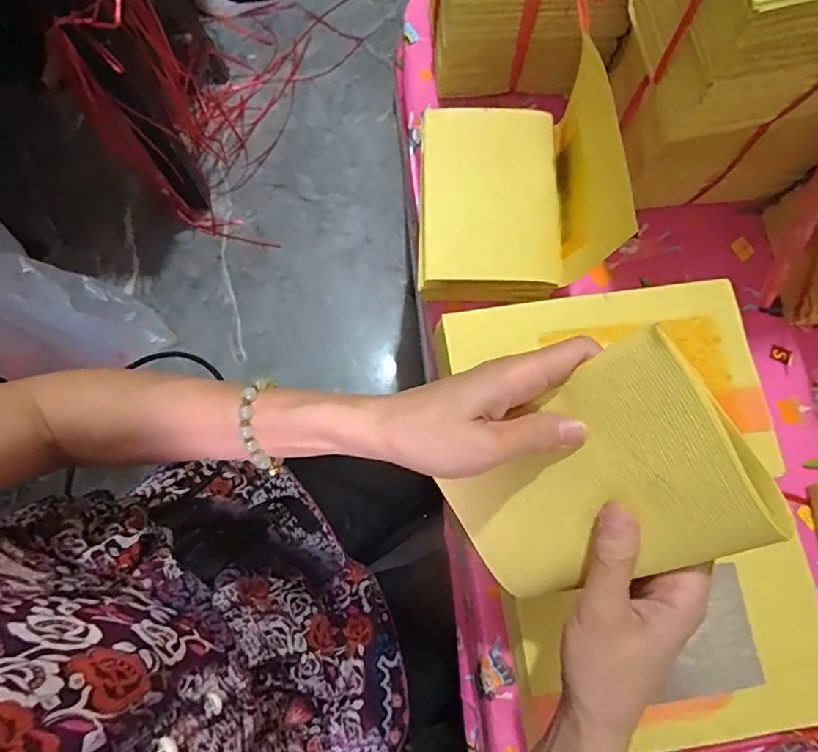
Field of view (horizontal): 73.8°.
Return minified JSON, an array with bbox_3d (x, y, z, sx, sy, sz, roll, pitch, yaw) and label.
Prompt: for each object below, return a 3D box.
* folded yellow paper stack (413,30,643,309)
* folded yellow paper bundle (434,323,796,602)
[{"bbox_3d":[0.091,-0.161,0.464,0.159,0.121,0.164,-3,78,-1],"label":"folded yellow paper stack"},{"bbox_3d":[0.094,0.061,0.292,0.159,0.012,0.108,-38,80,37],"label":"folded yellow paper bundle"}]

